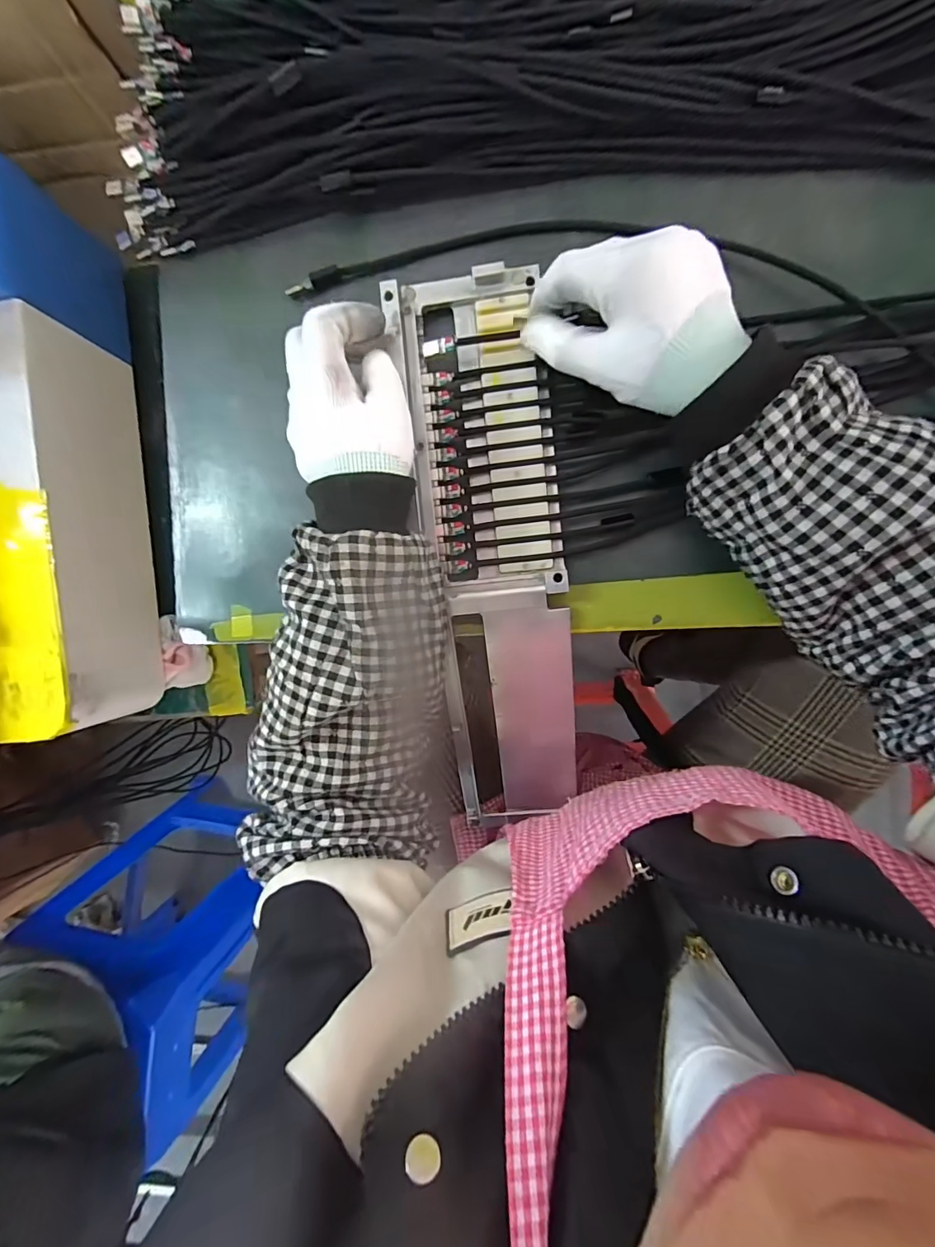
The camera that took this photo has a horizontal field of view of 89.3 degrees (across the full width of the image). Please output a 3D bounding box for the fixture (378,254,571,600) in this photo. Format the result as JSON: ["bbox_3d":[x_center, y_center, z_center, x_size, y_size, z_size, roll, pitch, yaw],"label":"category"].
[{"bbox_3d":[0.010,-0.119,0.303,0.089,0.017,0.198,-11,92,6],"label":"fixture"}]

